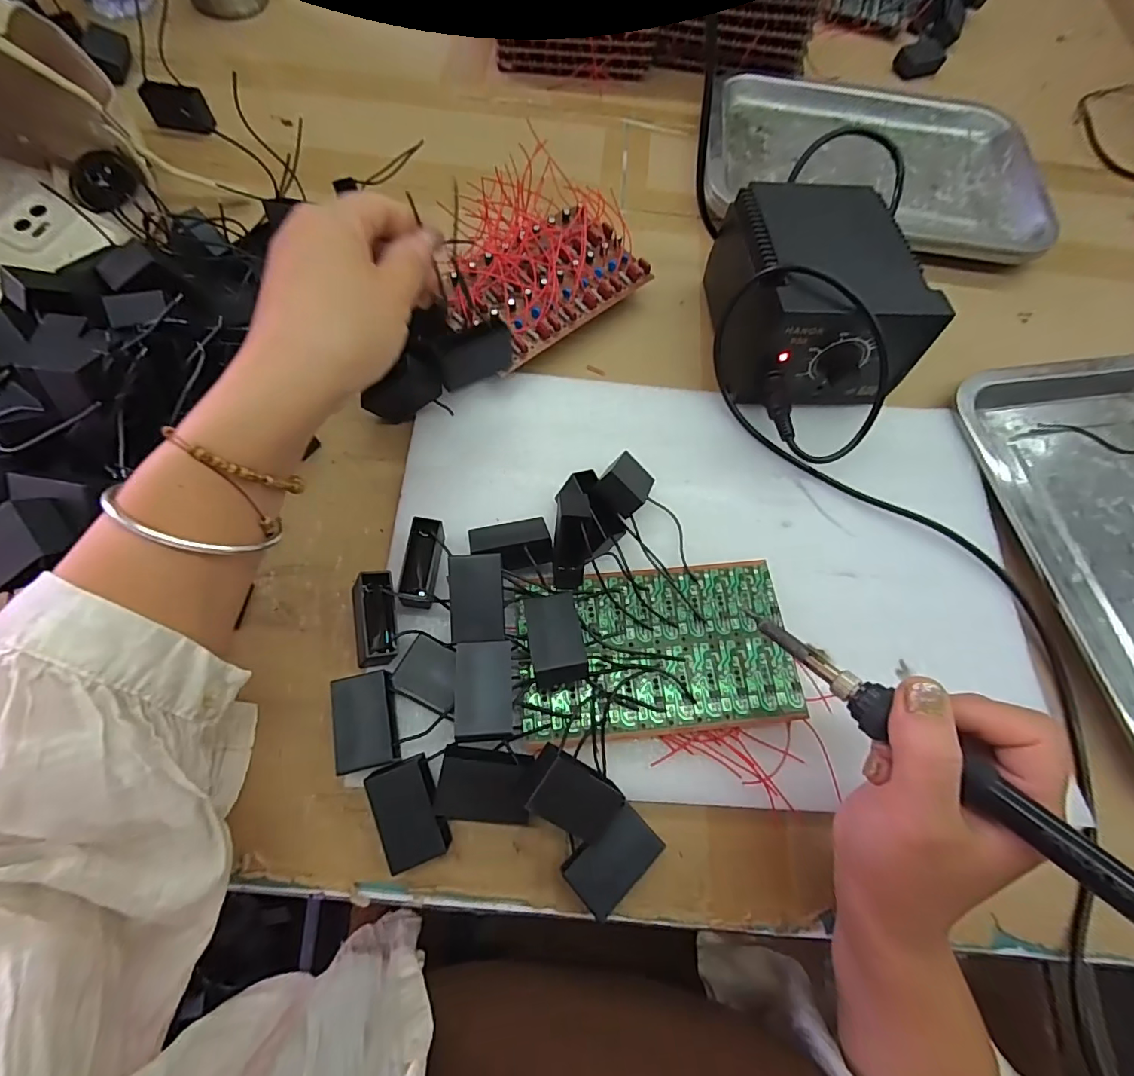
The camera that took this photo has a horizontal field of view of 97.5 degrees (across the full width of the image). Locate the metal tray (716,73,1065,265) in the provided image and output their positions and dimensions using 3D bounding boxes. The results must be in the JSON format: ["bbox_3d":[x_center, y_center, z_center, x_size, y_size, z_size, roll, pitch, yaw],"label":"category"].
[{"bbox_3d":[0.292,-0.357,0.478,0.311,0.032,0.206,10,67,1],"label":"metal tray"}]

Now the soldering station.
[{"bbox_3d":[0.176,-0.169,0.359,0.118,0.090,0.155,0,67,-3],"label":"soldering station"}]

